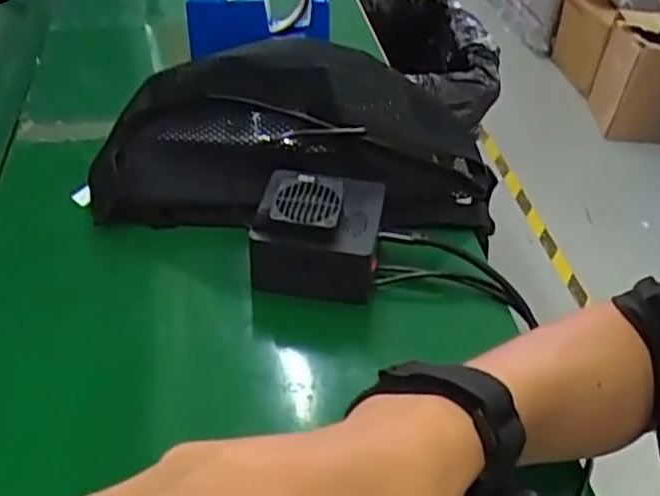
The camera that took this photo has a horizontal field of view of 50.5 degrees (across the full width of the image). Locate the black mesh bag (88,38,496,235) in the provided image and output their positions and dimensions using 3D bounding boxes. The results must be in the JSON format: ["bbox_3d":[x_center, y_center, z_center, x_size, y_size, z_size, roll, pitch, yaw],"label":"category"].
[{"bbox_3d":[-0.022,-0.086,0.520,0.272,0.099,0.142,3,34,-4],"label":"black mesh bag"}]

